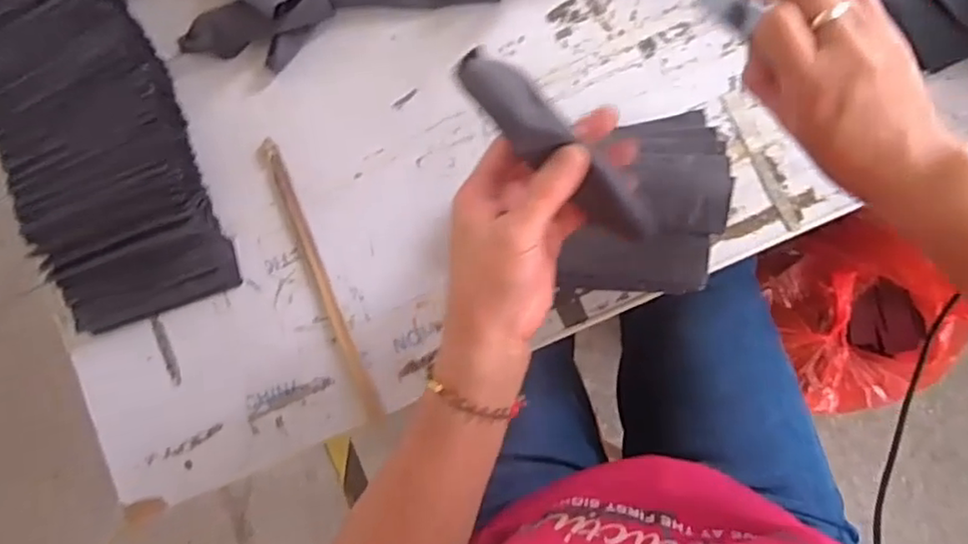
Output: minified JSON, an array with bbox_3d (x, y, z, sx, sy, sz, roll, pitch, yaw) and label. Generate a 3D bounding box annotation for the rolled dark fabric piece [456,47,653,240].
[{"bbox_3d":[0.043,-0.068,0.374,0.149,0.026,0.029,39,93,-25],"label":"rolled dark fabric piece"}]

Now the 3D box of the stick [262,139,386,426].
[{"bbox_3d":[-0.142,0.007,0.573,0.016,0.004,0.264,-25,83,6],"label":"stick"}]

